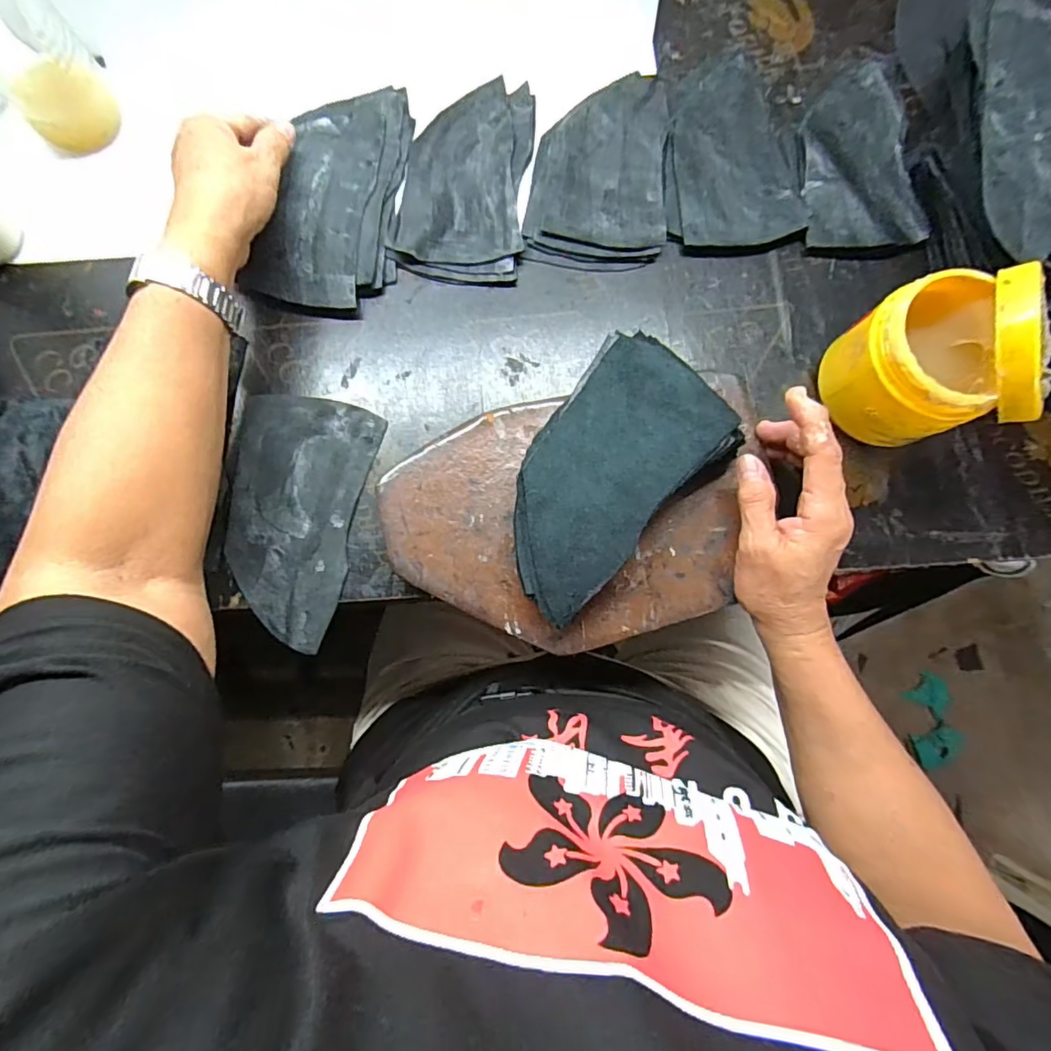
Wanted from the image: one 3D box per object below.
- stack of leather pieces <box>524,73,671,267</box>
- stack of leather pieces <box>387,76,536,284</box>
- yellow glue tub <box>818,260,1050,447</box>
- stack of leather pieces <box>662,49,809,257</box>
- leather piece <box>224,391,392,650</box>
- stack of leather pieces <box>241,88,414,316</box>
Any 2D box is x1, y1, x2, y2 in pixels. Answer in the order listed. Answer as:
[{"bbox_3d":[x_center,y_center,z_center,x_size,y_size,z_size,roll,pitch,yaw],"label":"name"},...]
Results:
[{"bbox_3d":[0.058,-0.283,0.419,0.105,0.012,0.164,5,82,-2],"label":"stack of leather pieces"},{"bbox_3d":[-0.042,-0.274,0.417,0.095,0.012,0.169,11,81,-1],"label":"stack of leather pieces"},{"bbox_3d":[0.273,-0.106,0.348,0.107,0.113,0.102,-19,83,-5],"label":"yellow glue tub"},{"bbox_3d":[0.168,-0.303,0.428,0.112,0.012,0.176,2,82,-3],"label":"stack of leather pieces"},{"bbox_3d":[-0.168,-0.009,0.376,0.096,0.005,0.170,13,80,-4],"label":"leather piece"},{"bbox_3d":[-0.133,-0.250,0.399,0.088,0.024,0.185,17,82,0],"label":"stack of leather pieces"}]

